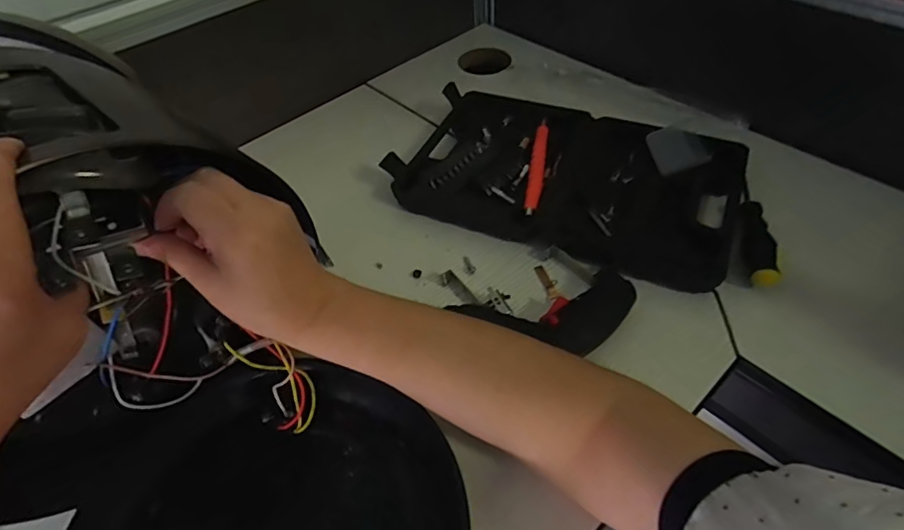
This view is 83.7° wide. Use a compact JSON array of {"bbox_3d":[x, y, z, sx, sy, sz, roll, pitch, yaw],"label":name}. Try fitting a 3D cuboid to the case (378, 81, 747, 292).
[{"bbox_3d":[0.129,-0.099,0.553,0.365,0.035,0.212,19,53,20],"label":"case"}]

